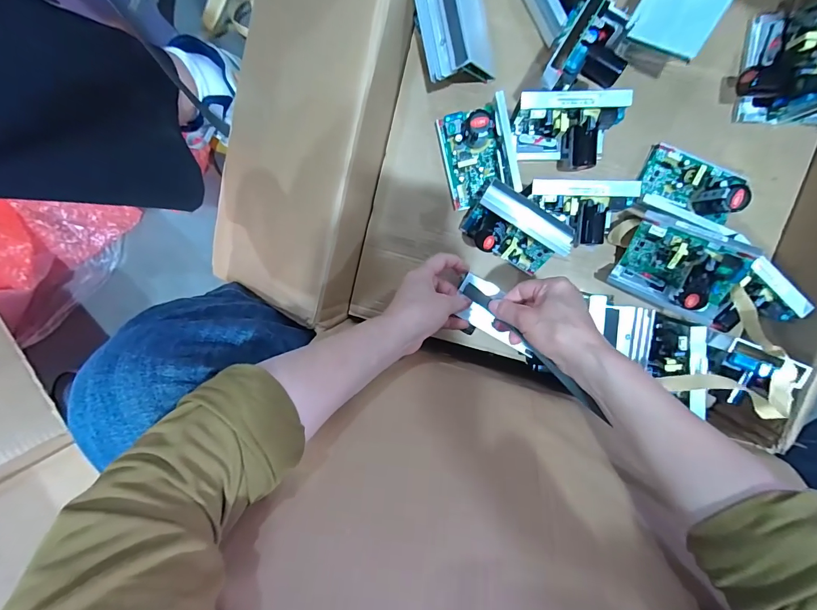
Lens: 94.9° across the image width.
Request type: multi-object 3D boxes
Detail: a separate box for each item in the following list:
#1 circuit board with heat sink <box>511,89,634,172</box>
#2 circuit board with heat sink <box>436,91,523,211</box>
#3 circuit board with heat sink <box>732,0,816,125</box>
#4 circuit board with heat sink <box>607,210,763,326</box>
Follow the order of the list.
[{"bbox_3d":[0.169,-0.187,0.412,0.106,0.073,0.066,6,99,4],"label":"circuit board with heat sink"},{"bbox_3d":[0.084,-0.180,0.448,0.082,0.064,0.112,-12,97,7],"label":"circuit board with heat sink"},{"bbox_3d":[0.409,-0.247,0.375,0.122,0.066,0.114,-1,98,5],"label":"circuit board with heat sink"},{"bbox_3d":[0.296,-0.044,0.419,0.125,0.065,0.097,29,113,30],"label":"circuit board with heat sink"}]

